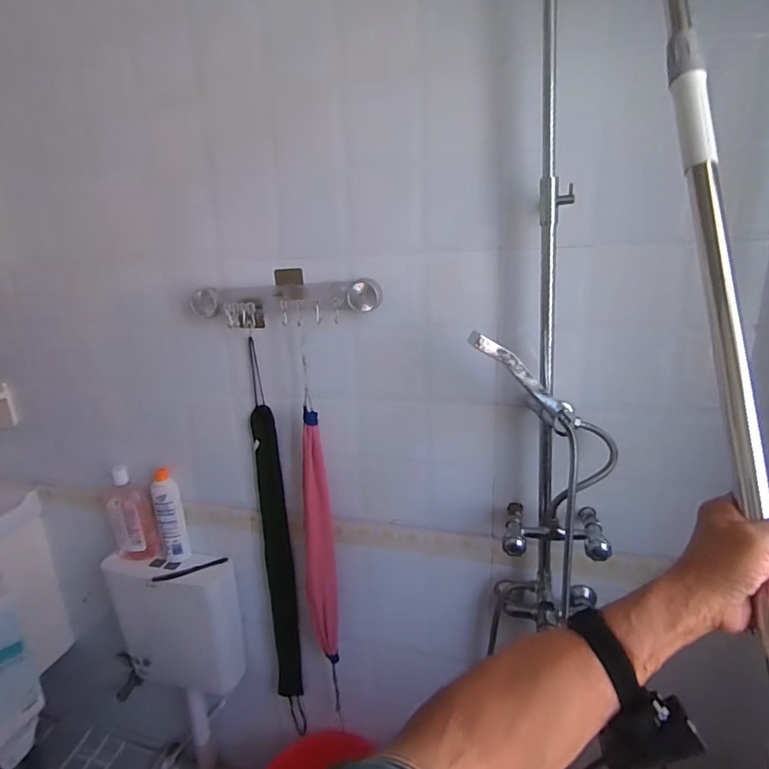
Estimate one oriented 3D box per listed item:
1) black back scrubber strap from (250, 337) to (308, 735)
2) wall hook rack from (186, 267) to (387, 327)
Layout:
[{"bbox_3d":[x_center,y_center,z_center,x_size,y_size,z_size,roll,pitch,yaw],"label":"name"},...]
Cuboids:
[{"bbox_3d":[-0.269,0.441,1.181,0.079,1.033,0.055,7,20,28],"label":"black back scrubber strap"},{"bbox_3d":[-0.206,-0.173,0.975,0.408,0.098,0.051,1,18,12],"label":"wall hook rack"}]

